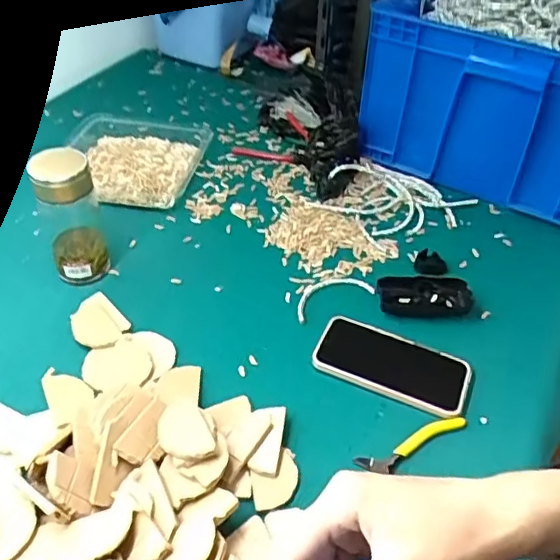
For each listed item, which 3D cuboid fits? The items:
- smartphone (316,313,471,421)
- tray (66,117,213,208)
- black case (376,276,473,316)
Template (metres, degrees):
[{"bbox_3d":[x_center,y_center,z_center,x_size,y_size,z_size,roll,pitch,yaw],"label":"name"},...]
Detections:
[{"bbox_3d":[0.124,0.091,0.639,0.162,0.018,0.084,19,46,16],"label":"smartphone"},{"bbox_3d":[-0.235,-0.190,0.903,0.218,0.027,0.218,7,43,3],"label":"tray"},{"bbox_3d":[0.176,0.019,0.711,0.111,0.022,0.046,-1,44,-5],"label":"black case"}]

